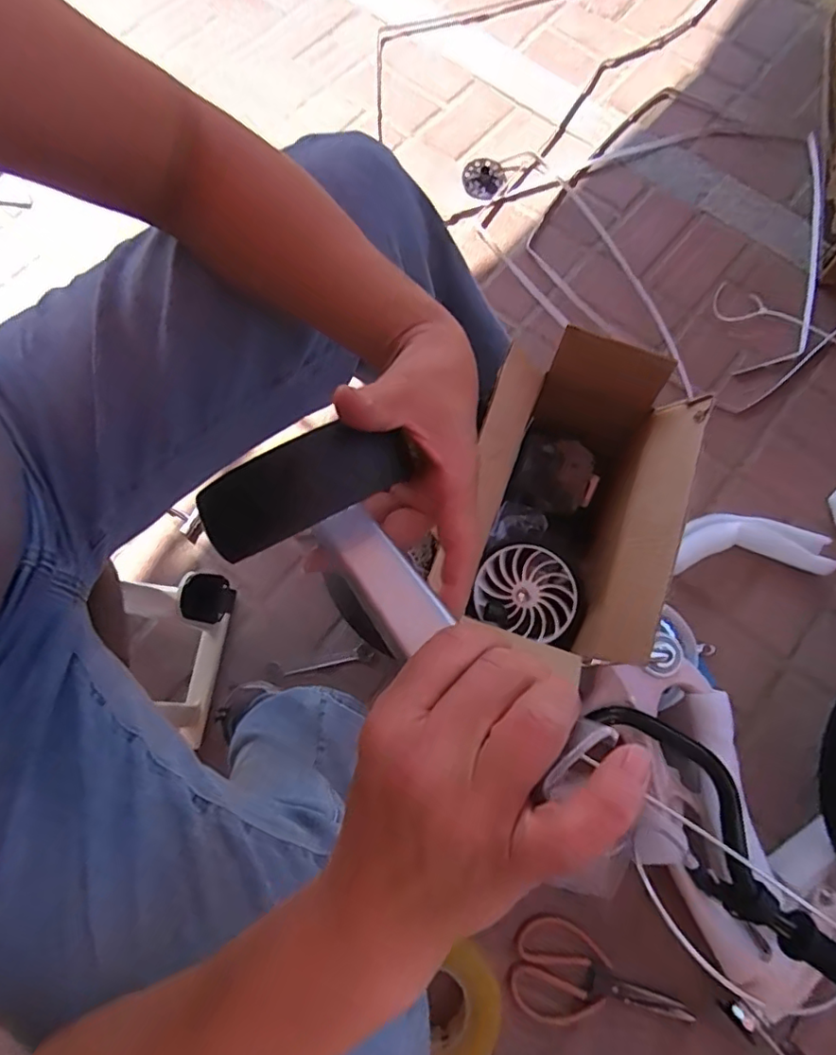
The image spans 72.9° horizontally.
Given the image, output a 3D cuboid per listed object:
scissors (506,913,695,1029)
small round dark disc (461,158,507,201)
[{"bbox_3d":[0.209,0.518,0.653,0.195,0.019,0.102,7,74,1],"label":"scissors"},{"bbox_3d":[0.114,-0.611,0.997,0.081,0.010,0.082,-2,82,13],"label":"small round dark disc"}]

